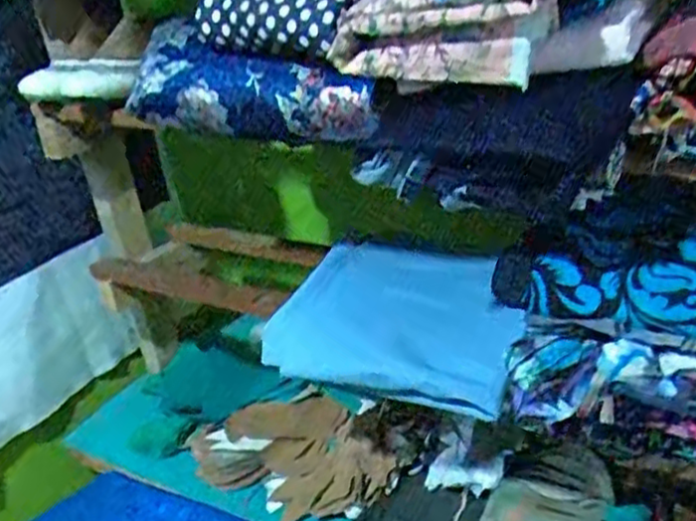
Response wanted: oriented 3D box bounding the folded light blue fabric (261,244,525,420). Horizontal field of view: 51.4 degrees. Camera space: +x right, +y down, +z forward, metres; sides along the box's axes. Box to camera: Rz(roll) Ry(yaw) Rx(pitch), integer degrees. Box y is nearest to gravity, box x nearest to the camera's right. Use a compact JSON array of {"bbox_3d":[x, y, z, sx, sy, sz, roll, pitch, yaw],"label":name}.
[{"bbox_3d":[0.061,0.056,0.810,0.291,0.076,0.216,6,29,27],"label":"folded light blue fabric"}]

